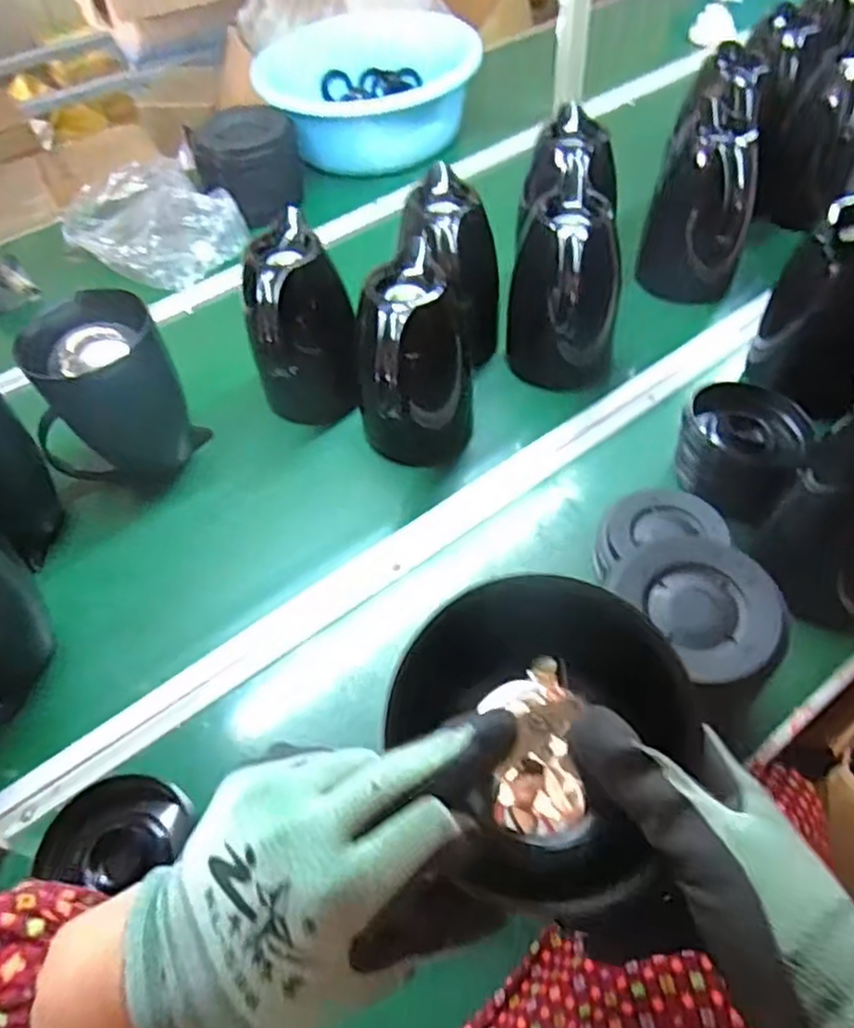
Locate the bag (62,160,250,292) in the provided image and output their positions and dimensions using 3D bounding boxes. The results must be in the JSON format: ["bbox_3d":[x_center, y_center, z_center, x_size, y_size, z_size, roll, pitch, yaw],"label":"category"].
[{"bbox_3d":[-0.418,-0.441,1.053,0.220,0.080,0.287,-33,57,-19],"label":"bag"}]

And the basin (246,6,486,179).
[{"bbox_3d":[-0.100,-0.753,1.227,0.372,0.119,0.402,-2,52,3],"label":"basin"}]

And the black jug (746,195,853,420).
[{"bbox_3d":[0.430,-0.220,0.730,0.124,0.188,0.122,19,56,18],"label":"black jug"}]

